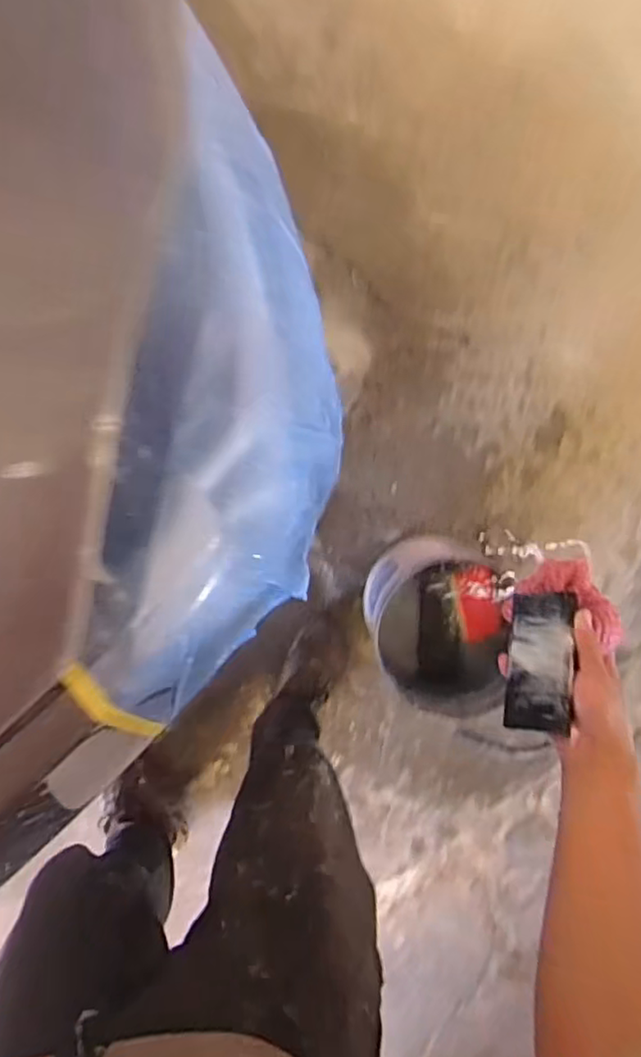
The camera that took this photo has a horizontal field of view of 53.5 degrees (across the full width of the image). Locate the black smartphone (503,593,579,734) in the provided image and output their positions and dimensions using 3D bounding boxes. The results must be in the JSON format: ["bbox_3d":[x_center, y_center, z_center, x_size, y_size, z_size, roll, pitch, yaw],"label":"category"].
[{"bbox_3d":[0.223,0.134,0.652,0.016,0.066,0.140,25,68,-41],"label":"black smartphone"}]

